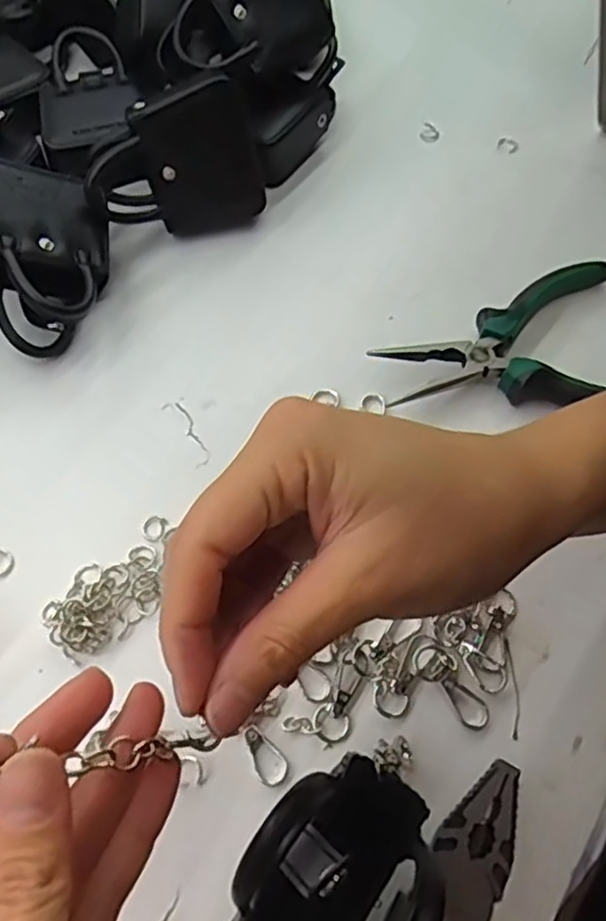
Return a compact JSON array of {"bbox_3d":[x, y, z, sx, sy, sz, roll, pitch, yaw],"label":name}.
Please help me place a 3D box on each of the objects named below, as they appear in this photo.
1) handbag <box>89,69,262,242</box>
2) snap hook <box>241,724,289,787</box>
[{"bbox_3d":[-0.073,-0.171,0.394,0.097,0.075,0.045,-11,63,-7],"label":"handbag"},{"bbox_3d":[-0.016,0.121,0.283,0.013,0.004,0.025,-30,67,-16],"label":"snap hook"}]

